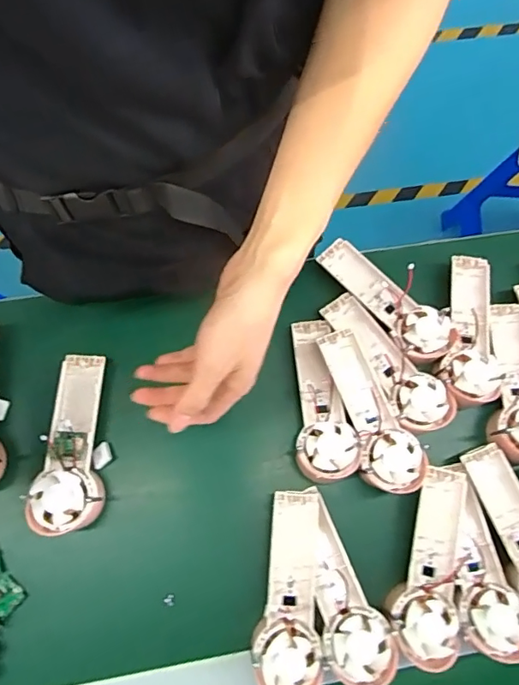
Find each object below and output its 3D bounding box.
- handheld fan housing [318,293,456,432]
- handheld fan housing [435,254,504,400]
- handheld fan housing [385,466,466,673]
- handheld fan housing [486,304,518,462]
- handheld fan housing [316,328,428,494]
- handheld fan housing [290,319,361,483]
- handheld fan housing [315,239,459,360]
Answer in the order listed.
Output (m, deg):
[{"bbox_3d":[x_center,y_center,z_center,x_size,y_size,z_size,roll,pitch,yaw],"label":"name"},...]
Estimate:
[{"bbox_3d":[0.131,0.022,0.538,0.057,0.026,0.174,-37,78,-12],"label":"handheld fan housing"},{"bbox_3d":[0.234,-0.017,0.552,0.059,0.026,0.168,12,73,1],"label":"handheld fan housing"},{"bbox_3d":[0.163,0.209,0.477,0.062,0.023,0.171,12,73,1],"label":"handheld fan housing"},{"bbox_3d":[0.277,0.040,0.537,0.061,0.029,0.171,0,73,-3],"label":"handheld fan housing"},{"bbox_3d":[0.114,0.068,0.516,0.059,0.017,0.171,-19,75,-8],"label":"handheld fan housing"},{"bbox_3d":[0.058,0.056,0.525,0.063,0.042,0.172,-9,74,-5],"label":"handheld fan housing"},{"bbox_3d":[0.140,-0.052,0.554,0.053,0.023,0.175,-37,78,-12],"label":"handheld fan housing"}]

